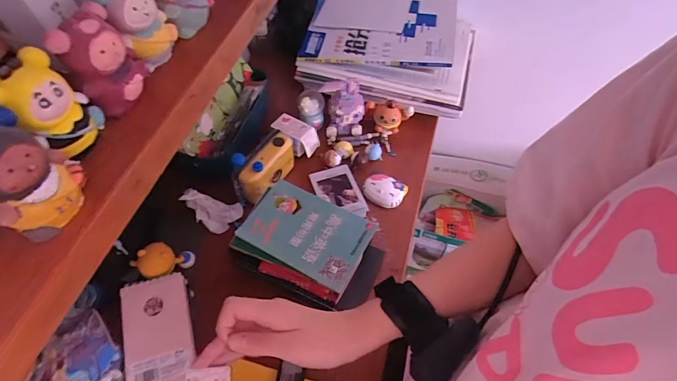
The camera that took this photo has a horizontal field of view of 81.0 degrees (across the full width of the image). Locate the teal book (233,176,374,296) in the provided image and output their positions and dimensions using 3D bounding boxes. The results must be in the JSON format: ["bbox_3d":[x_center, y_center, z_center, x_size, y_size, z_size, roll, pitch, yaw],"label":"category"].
[{"bbox_3d":[-0.038,0.049,0.482,0.144,0.008,0.097,24,59,14],"label":"teal book"}]

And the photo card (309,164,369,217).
[{"bbox_3d":[0.001,0.003,0.618,0.066,0.009,0.096,-18,58,-11],"label":"photo card"}]

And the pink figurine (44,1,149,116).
[{"bbox_3d":[-0.125,-0.072,0.215,0.025,0.047,0.038,17,58,9],"label":"pink figurine"}]

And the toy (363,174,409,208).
[{"bbox_3d":[0.073,-0.001,0.621,0.063,0.022,0.049,21,59,12],"label":"toy"}]

